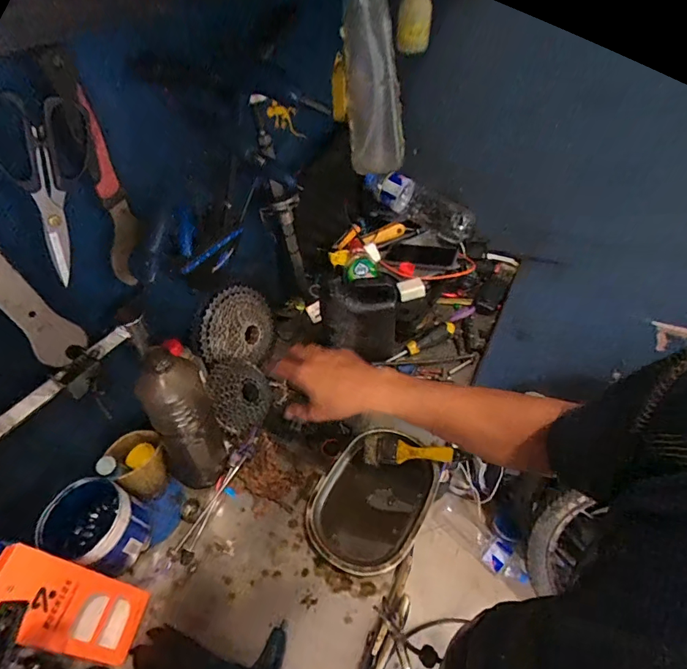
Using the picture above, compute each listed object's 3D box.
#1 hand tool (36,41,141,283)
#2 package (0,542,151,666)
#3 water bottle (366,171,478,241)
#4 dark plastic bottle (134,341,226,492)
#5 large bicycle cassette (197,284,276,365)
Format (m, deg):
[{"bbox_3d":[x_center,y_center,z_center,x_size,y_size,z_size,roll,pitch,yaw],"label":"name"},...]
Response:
[{"bbox_3d":[-0.261,-0.161,0.451,0.020,0.228,0.049,15,48,10],"label":"hand tool"},{"bbox_3d":[-0.312,0.302,0.468,0.047,0.184,0.082,-13,40,27],"label":"package"},{"bbox_3d":[0.168,-0.300,0.960,0.272,0.076,0.066,31,53,12],"label":"water bottle"},{"bbox_3d":[-0.226,0.106,0.581,0.088,0.273,0.096,-25,50,-22],"label":"dark plastic bottle"},{"bbox_3d":[-0.178,-0.017,0.739,0.152,0.130,0.032,9,-8,-44],"label":"large bicycle cassette"}]

